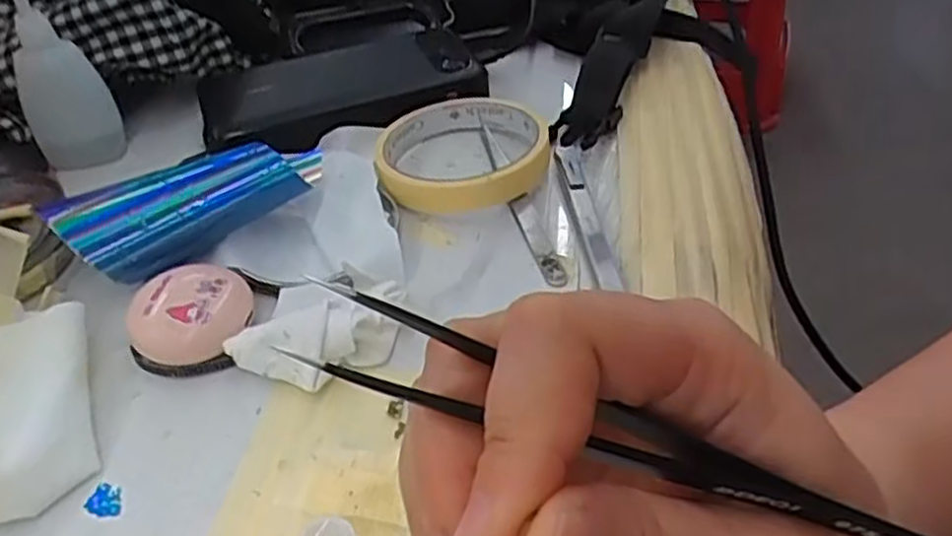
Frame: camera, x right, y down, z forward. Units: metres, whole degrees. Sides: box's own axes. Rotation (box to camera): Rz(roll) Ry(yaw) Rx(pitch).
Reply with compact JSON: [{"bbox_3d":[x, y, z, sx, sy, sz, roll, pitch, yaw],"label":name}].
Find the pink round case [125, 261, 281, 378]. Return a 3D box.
[{"bbox_3d":[-0.115,0.018,0.321,0.045,0.023,0.048,-3,41,2],"label":"pink round case"}]

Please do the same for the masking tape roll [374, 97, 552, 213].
[{"bbox_3d":[-0.006,-0.061,0.401,0.084,0.020,0.085,-3,41,2],"label":"masking tape roll"}]

